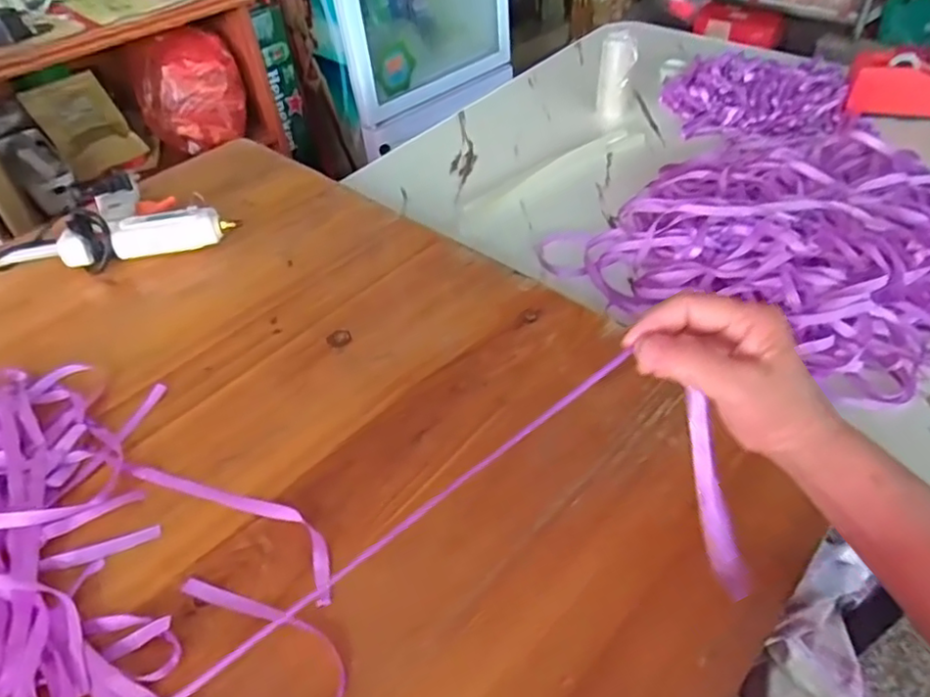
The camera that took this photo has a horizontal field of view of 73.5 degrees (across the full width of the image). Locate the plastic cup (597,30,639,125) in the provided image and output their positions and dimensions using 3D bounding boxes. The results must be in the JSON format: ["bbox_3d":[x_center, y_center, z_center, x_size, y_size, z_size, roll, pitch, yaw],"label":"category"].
[{"bbox_3d":[0.217,-0.387,0.891,0.050,0.110,0.052,4,45,10],"label":"plastic cup"}]

